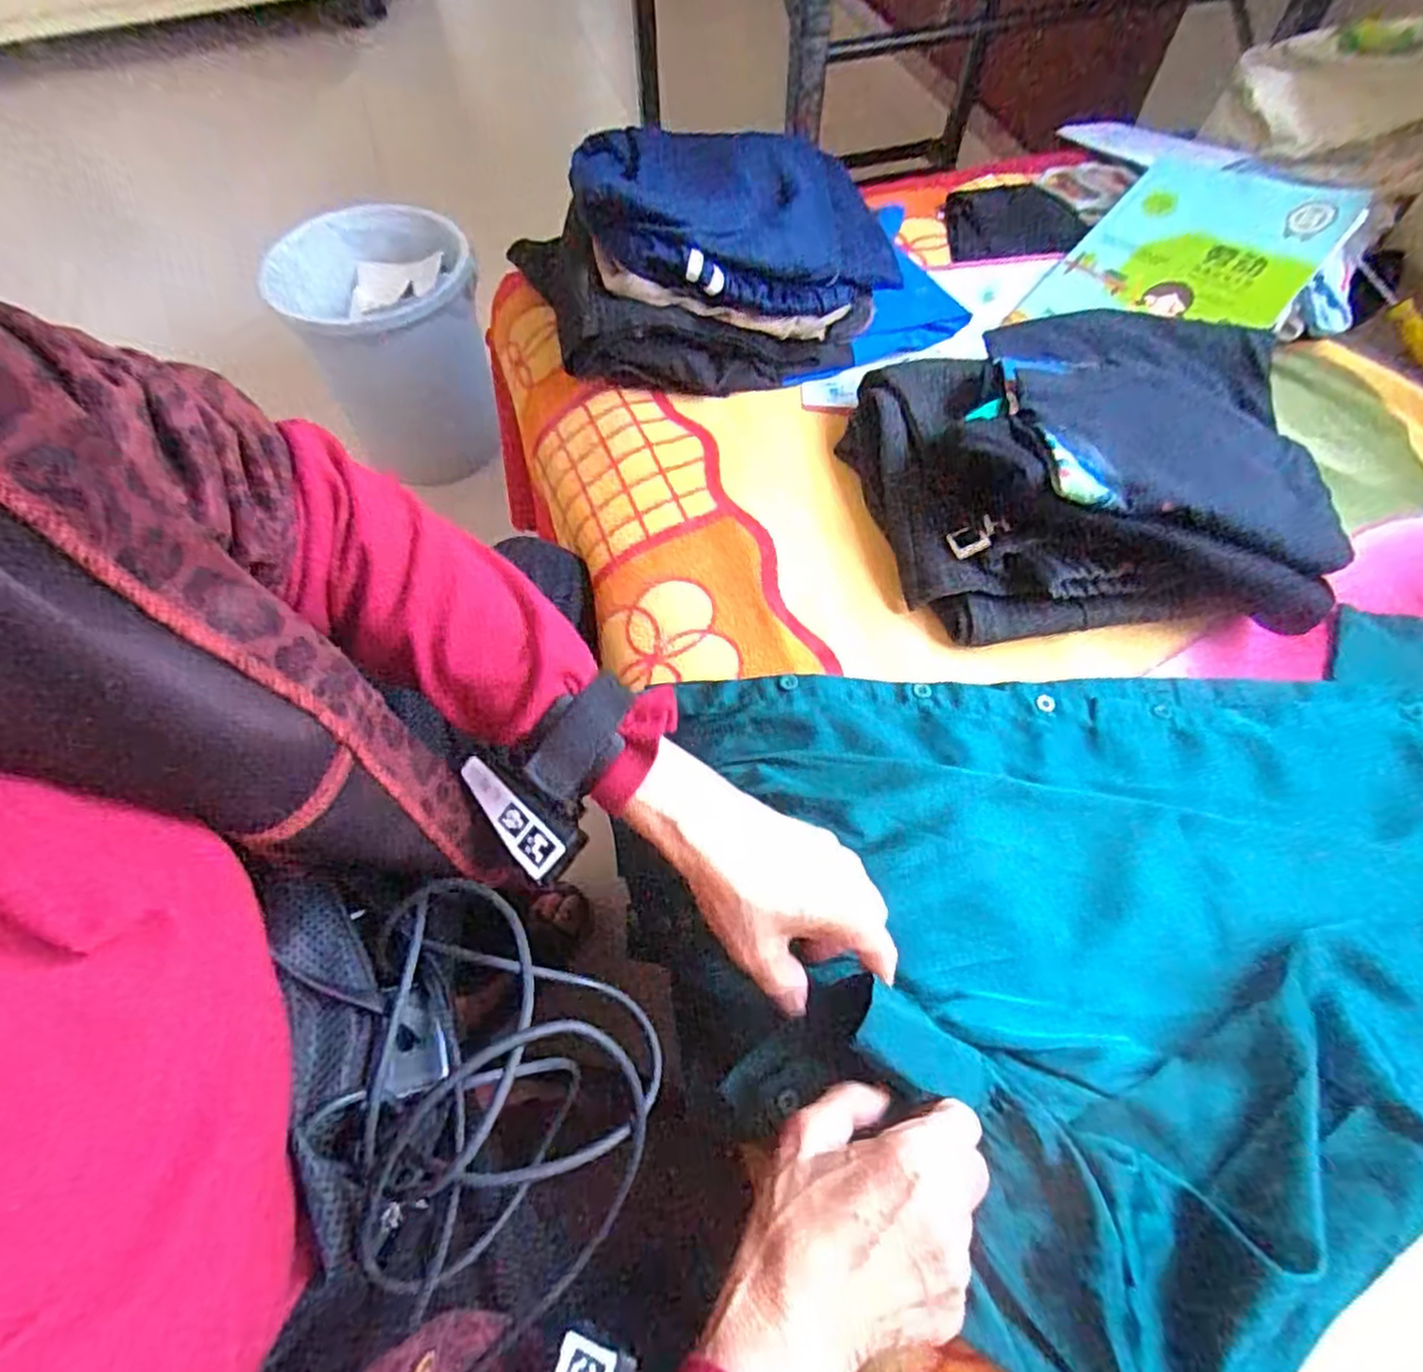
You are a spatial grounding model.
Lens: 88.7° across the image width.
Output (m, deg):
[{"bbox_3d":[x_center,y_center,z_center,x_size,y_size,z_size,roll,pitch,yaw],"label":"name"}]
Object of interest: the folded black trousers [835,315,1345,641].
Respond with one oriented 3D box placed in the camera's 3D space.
[{"bbox_3d":[0.273,-0.180,0.533,0.317,0.087,0.300,-1,61,0],"label":"folded black trousers"}]

